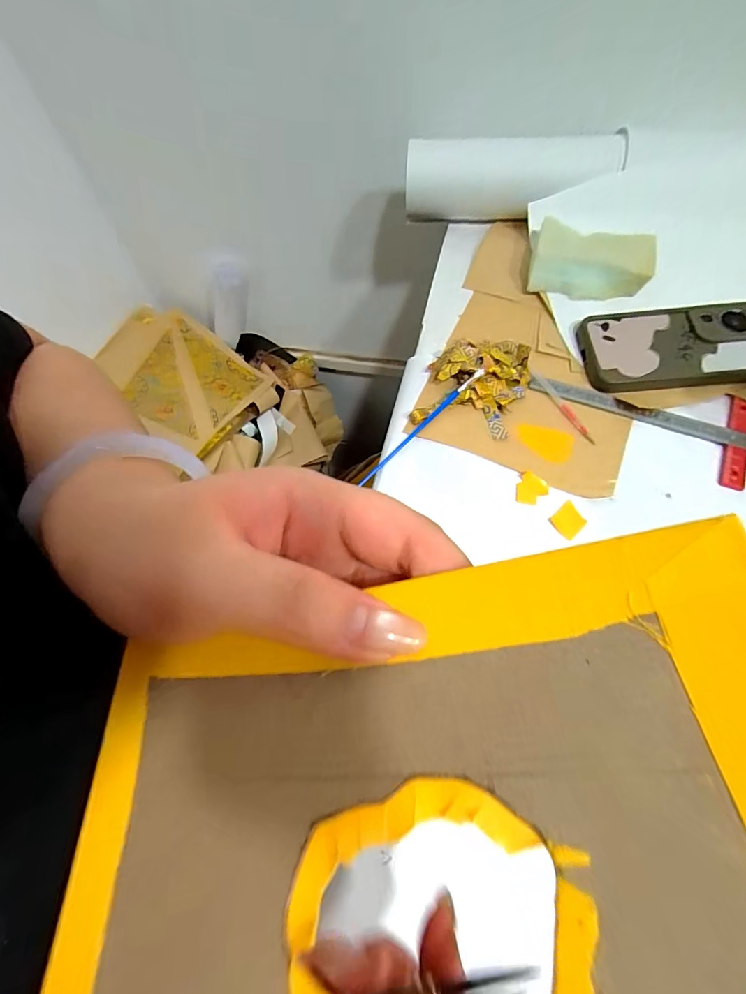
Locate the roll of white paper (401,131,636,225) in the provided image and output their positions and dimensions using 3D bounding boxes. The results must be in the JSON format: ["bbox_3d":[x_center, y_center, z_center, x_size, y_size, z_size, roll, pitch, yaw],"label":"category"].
[{"bbox_3d":[0.138,-0.324,0.456,0.207,0.064,0.053,5,64,6],"label":"roll of white paper"}]

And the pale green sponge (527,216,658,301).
[{"bbox_3d":[0.200,-0.218,0.413,0.105,0.038,0.056,13,65,10],"label":"pale green sponge"}]

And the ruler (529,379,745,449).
[{"bbox_3d":[0.214,-0.070,0.365,0.167,0.004,0.015,20,79,13],"label":"ruler"}]

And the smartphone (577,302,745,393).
[{"bbox_3d":[0.265,-0.131,0.381,0.161,0.009,0.081,-6,63,1],"label":"smartphone"}]

